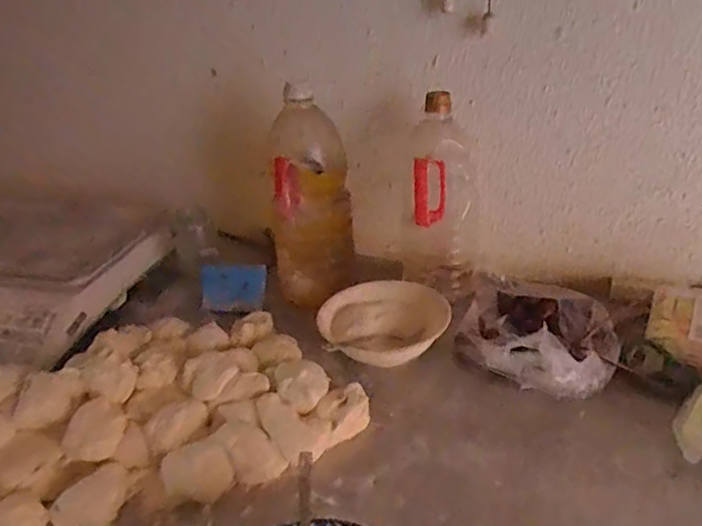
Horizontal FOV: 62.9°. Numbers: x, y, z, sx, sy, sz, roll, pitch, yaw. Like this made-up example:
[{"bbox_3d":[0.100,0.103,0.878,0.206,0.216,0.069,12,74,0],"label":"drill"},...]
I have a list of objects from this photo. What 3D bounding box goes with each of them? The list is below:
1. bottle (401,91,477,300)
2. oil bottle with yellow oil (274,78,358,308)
[{"bbox_3d":[0.127,-0.095,0.828,0.108,0.262,0.108,2,28,13],"label":"bottle"},{"bbox_3d":[-0.066,-0.084,0.819,0.116,0.278,0.090,-22,32,-30],"label":"oil bottle with yellow oil"}]

